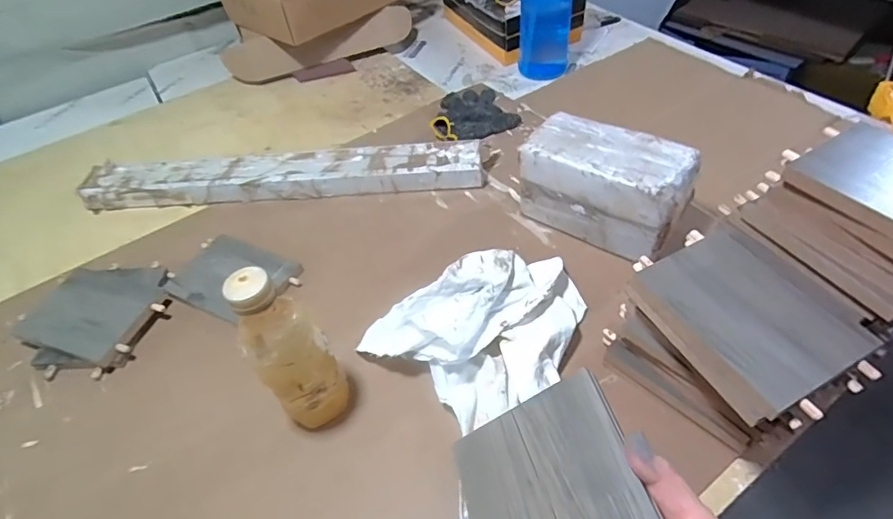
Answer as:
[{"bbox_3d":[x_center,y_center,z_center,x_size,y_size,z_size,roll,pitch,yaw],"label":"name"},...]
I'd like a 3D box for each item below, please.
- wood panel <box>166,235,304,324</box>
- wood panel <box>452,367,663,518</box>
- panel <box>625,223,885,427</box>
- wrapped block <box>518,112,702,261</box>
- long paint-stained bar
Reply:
[{"bbox_3d":[-0.294,0.026,0.689,0.166,0.023,0.121,18,53,20],"label":"wood panel"},{"bbox_3d":[0.065,0.155,0.298,0.112,0.010,0.148,-34,44,17],"label":"wood panel"},{"bbox_3d":[0.258,0.046,0.430,0.130,0.025,0.168,-25,50,-13],"label":"panel"},{"bbox_3d":[0.211,-0.094,0.671,0.211,0.136,0.108,29,58,27],"label":"wrapped block"},{"bbox_3d":[-0.270,-0.135,0.815,0.661,0.045,0.089,-3,49,3],"label":"long paint-stained bar"}]

